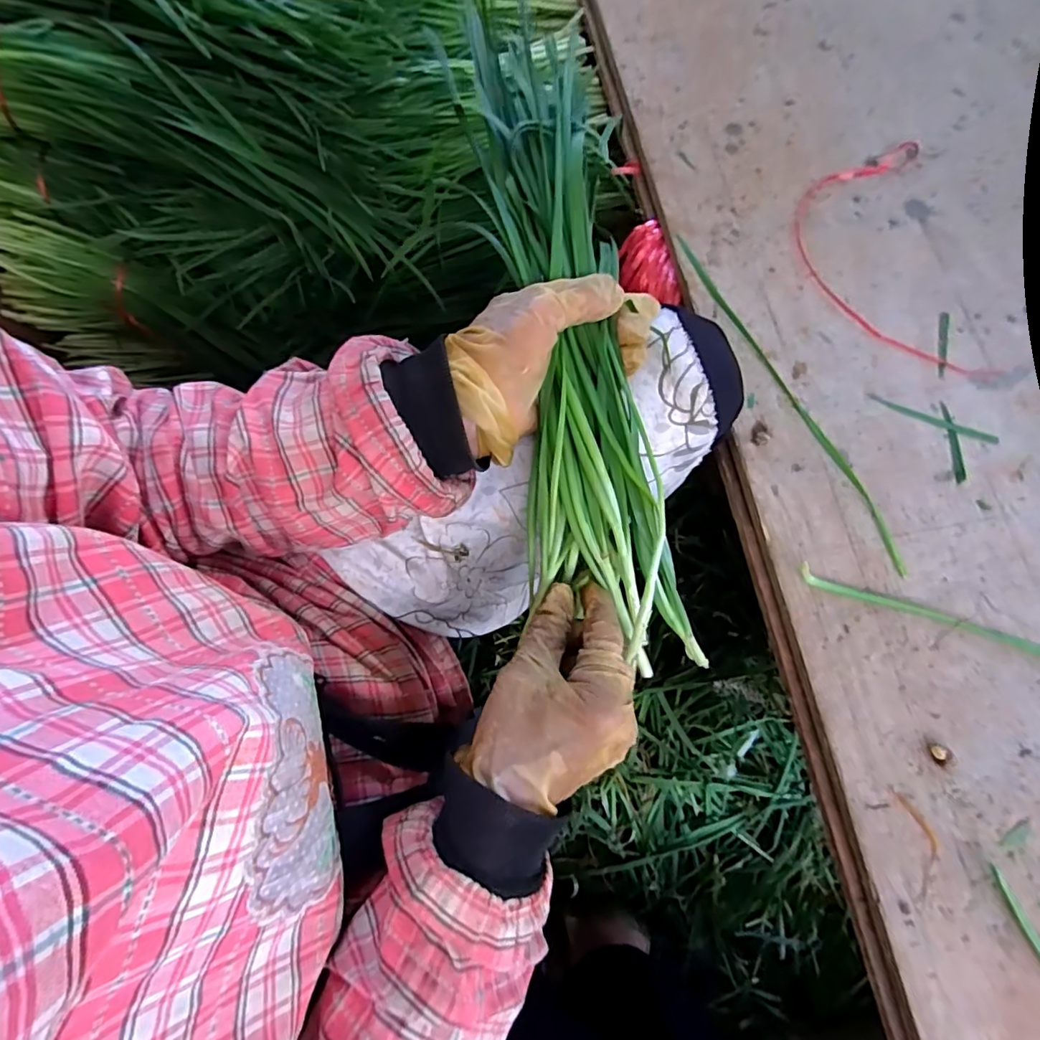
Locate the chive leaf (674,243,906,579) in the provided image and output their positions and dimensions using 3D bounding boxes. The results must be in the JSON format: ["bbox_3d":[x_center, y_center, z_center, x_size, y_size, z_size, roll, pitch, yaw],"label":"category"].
[{"bbox_3d":[0.197,-0.096,0.382,0.016,0.004,0.293,-25,76,-6],"label":"chive leaf"}]

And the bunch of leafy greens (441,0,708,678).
[{"bbox_3d":[0.027,-0.107,0.300,0.085,0.085,0.405,-11,86,-2],"label":"bunch of leafy greens"}]

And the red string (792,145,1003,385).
[{"bbox_3d":[0.288,-0.204,0.414,0.117,0.004,0.212,-8,75,-1],"label":"red string"}]

